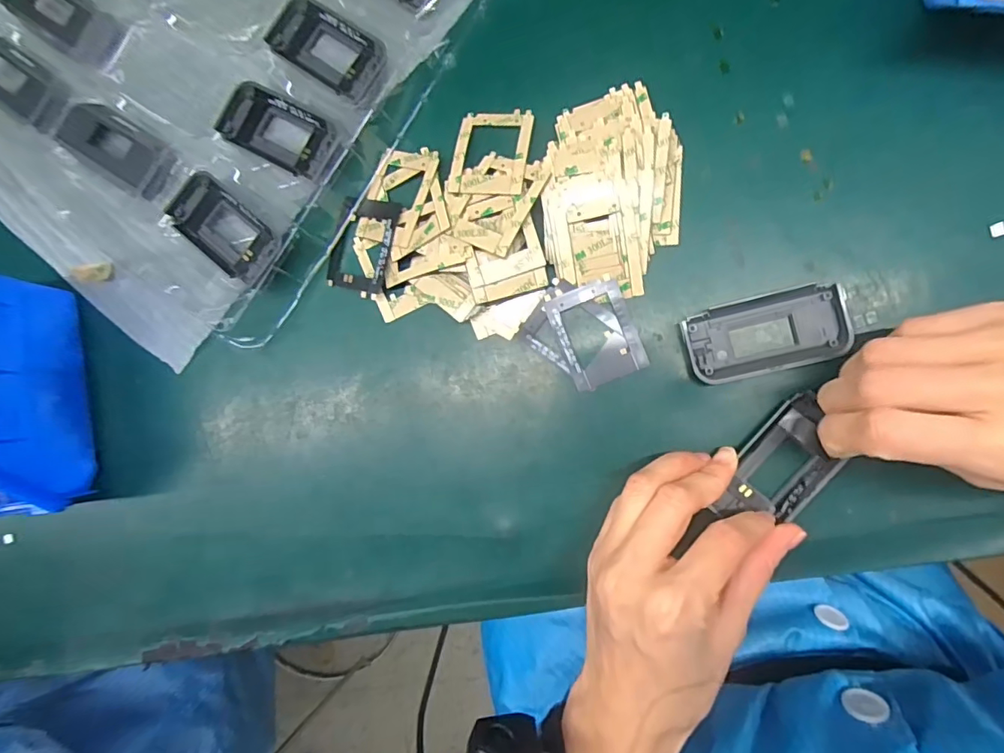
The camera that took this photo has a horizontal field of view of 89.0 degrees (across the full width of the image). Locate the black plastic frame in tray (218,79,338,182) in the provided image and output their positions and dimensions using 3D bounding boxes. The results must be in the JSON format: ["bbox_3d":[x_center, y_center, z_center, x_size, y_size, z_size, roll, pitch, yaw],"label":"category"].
[{"bbox_3d":[-0.129,-0.142,0.296,0.079,0.010,0.035,30,93,8],"label":"black plastic frame in tray"}]

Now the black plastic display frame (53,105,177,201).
[{"bbox_3d":[-0.231,-0.139,0.306,0.081,0.008,0.033,33,94,7],"label":"black plastic display frame"}]

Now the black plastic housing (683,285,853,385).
[{"bbox_3d":[0.133,-0.021,0.258,0.077,0.009,0.039,-14,87,8],"label":"black plastic housing"}]

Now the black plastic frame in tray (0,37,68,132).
[{"bbox_3d":[-0.309,-0.189,0.322,0.080,0.006,0.035,35,94,7],"label":"black plastic frame in tray"}]

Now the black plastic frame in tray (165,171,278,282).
[{"bbox_3d":[-0.162,-0.088,0.294,0.074,0.010,0.035,40,95,7],"label":"black plastic frame in tray"}]

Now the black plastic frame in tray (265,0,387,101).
[{"bbox_3d":[-0.101,-0.190,0.293,0.080,0.005,0.037,35,94,7],"label":"black plastic frame in tray"}]

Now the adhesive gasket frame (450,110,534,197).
[{"bbox_3d":[-0.005,-0.122,0.276,0.040,0.004,0.053,5,74,10],"label":"adhesive gasket frame"}]

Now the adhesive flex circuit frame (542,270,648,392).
[{"bbox_3d":[0.051,-0.022,0.273,0.040,0.004,0.052,-24,93,7],"label":"adhesive flex circuit frame"}]

